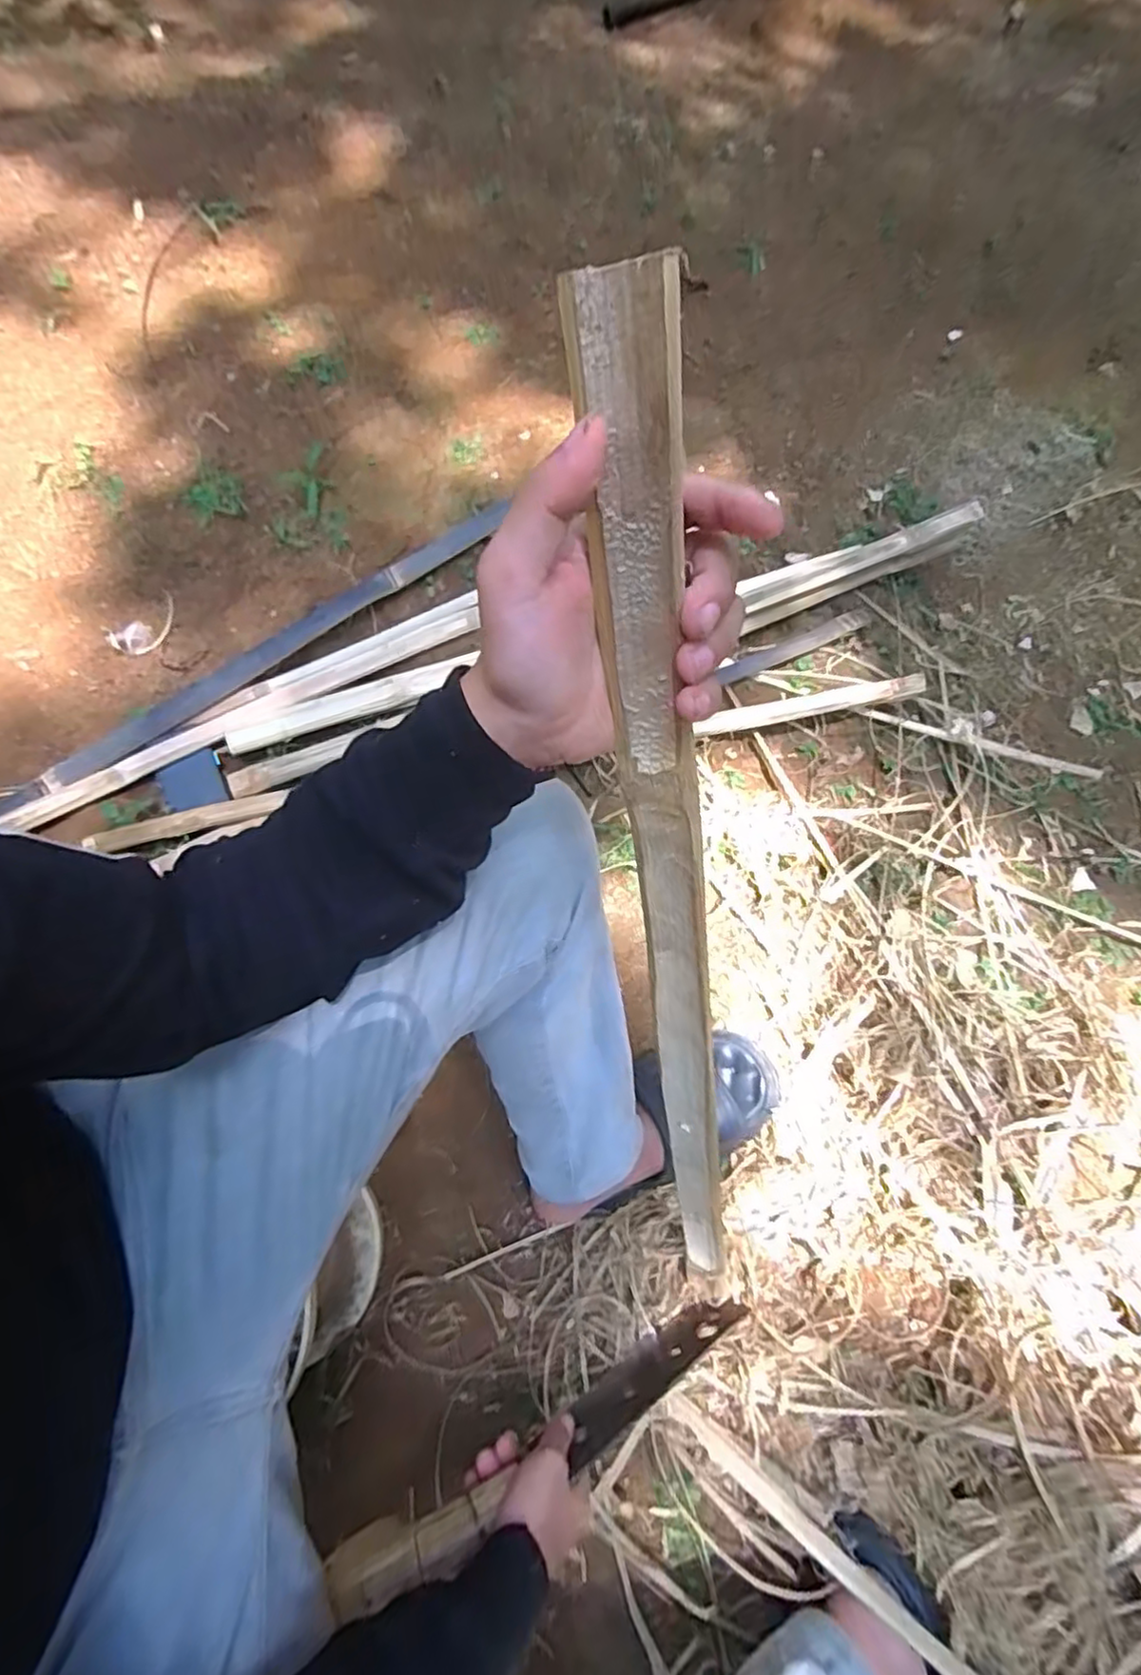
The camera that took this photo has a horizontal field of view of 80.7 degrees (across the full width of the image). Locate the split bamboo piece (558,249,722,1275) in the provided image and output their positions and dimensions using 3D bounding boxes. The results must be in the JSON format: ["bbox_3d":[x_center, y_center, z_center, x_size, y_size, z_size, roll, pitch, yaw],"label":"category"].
[{"bbox_3d":[0.064,0.100,0.393,0.025,0.667,0.031,-16,37,-7],"label":"split bamboo piece"}]

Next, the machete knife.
[{"bbox_3d":[-0.004,0.480,0.543,0.368,0.074,0.022,-11,70,-30],"label":"machete knife"}]

